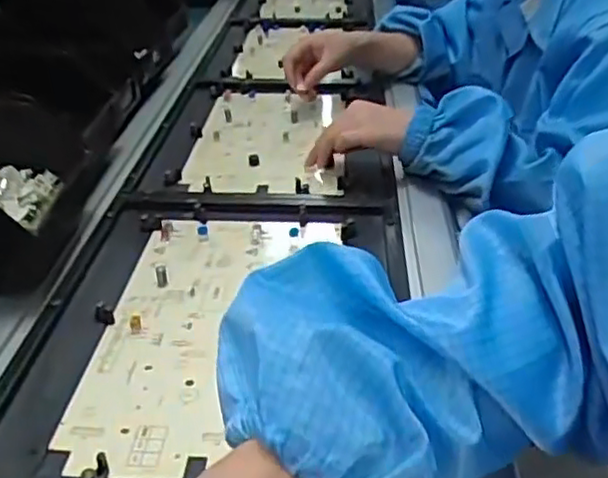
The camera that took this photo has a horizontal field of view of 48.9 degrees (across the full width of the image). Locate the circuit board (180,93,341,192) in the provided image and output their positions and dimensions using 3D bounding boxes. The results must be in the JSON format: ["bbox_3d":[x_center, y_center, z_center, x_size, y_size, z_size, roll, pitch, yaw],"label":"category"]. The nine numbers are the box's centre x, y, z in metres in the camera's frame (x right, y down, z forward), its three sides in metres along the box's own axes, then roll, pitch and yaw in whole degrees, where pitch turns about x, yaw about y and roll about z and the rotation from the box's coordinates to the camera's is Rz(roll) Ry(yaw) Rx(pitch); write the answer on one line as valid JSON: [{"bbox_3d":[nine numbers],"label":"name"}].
[{"bbox_3d":[-0.045,-0.130,0.809,0.164,0.011,0.298,-1,32,1],"label":"circuit board"}]

